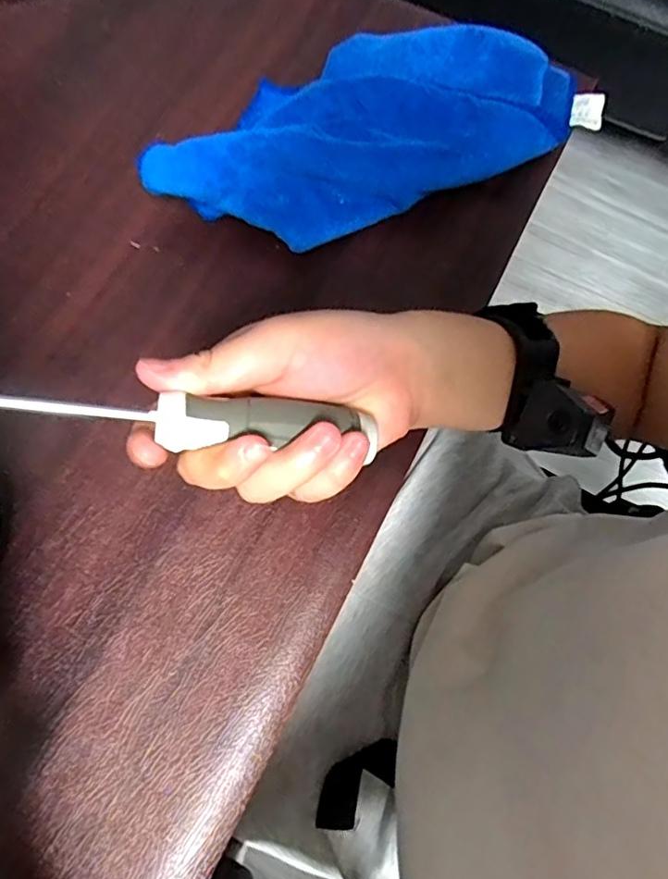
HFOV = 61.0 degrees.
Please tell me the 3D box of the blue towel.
[{"bbox_3d":[0.035,-0.229,0.398,0.343,0.059,0.141,-23,74,-8],"label":"blue towel"}]

